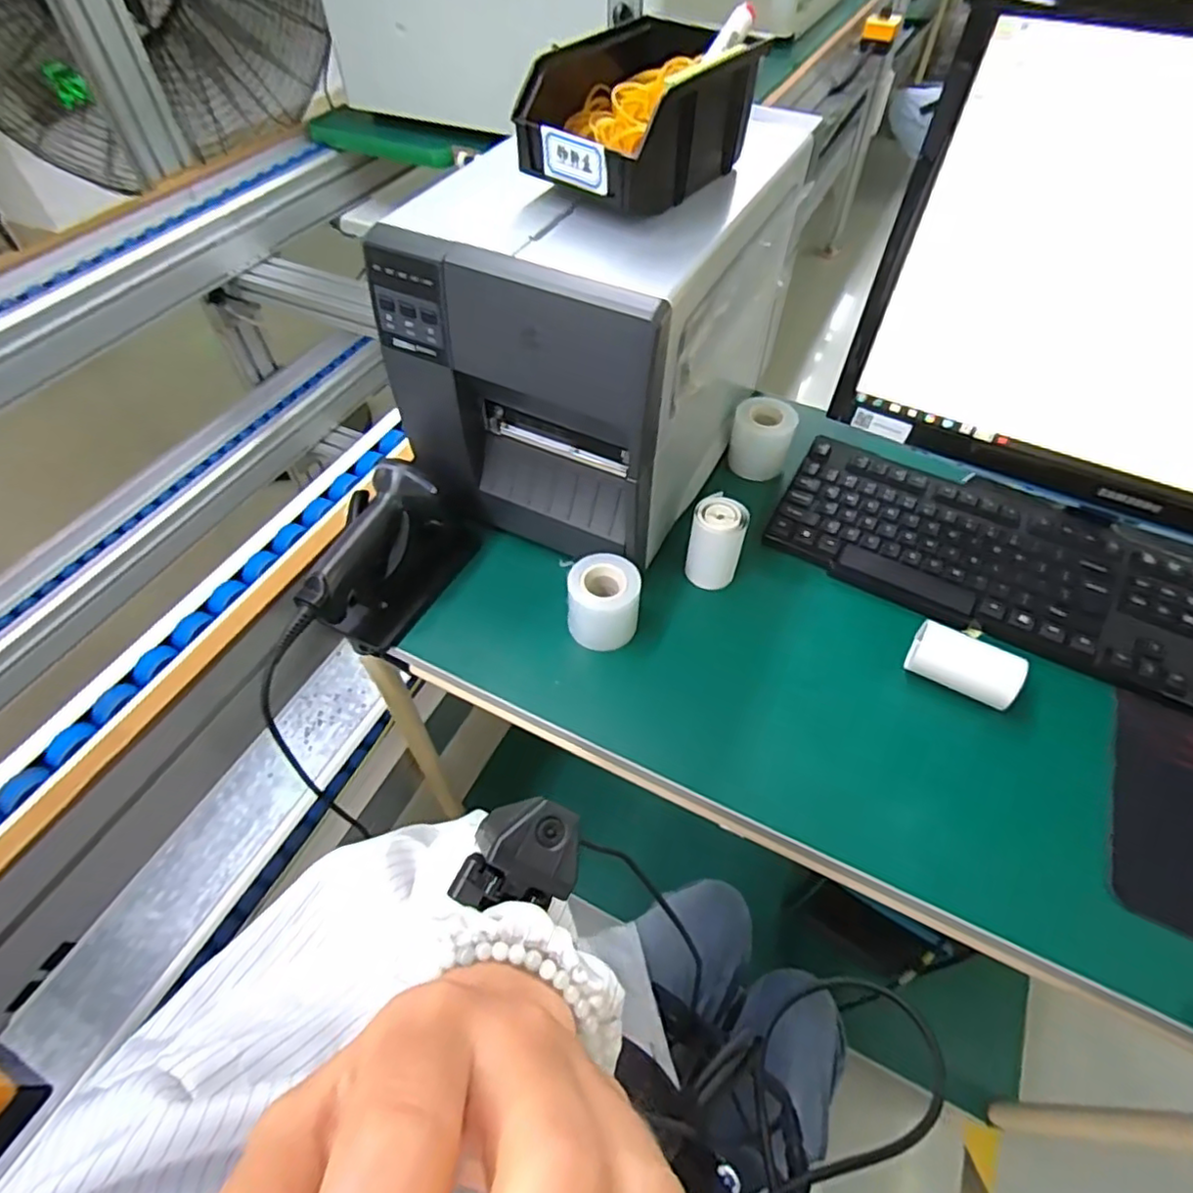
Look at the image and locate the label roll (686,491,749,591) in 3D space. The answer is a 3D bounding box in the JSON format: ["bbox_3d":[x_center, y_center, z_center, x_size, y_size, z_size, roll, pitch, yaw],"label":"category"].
[{"bbox_3d":[0.109,-0.047,0.588,0.047,0.080,0.046,0,53,0],"label":"label roll"}]

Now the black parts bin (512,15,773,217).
[{"bbox_3d":[0.036,-0.348,0.470,0.108,0.074,0.180,33,60,22],"label":"black parts bin"}]

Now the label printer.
[{"bbox_3d":[0.014,-0.254,0.609,0.247,0.267,0.375,20,56,14],"label":"label printer"}]

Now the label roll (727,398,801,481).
[{"bbox_3d":[0.176,-0.169,0.693,0.062,0.069,0.056,13,54,9],"label":"label roll"}]

